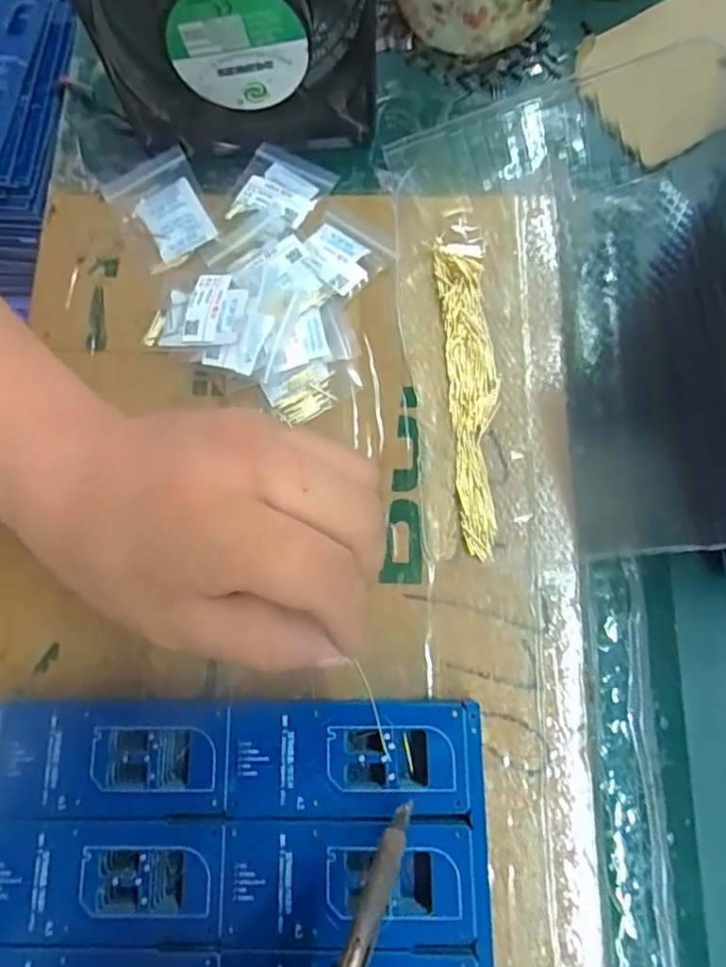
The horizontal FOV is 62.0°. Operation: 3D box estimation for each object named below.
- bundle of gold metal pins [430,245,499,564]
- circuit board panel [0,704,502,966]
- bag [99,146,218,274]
[{"bbox_3d":[0.050,-0.042,0.276,0.023,0.008,0.147,-4,76,1],"label":"bundle of gold metal pins"},{"bbox_3d":[-0.048,0.164,0.221,0.189,0.019,0.157,-1,76,1],"label":"circuit board panel"},{"bbox_3d":[-0.103,-0.138,0.305,0.044,0.009,0.061,-23,76,-4],"label":"bag"}]

